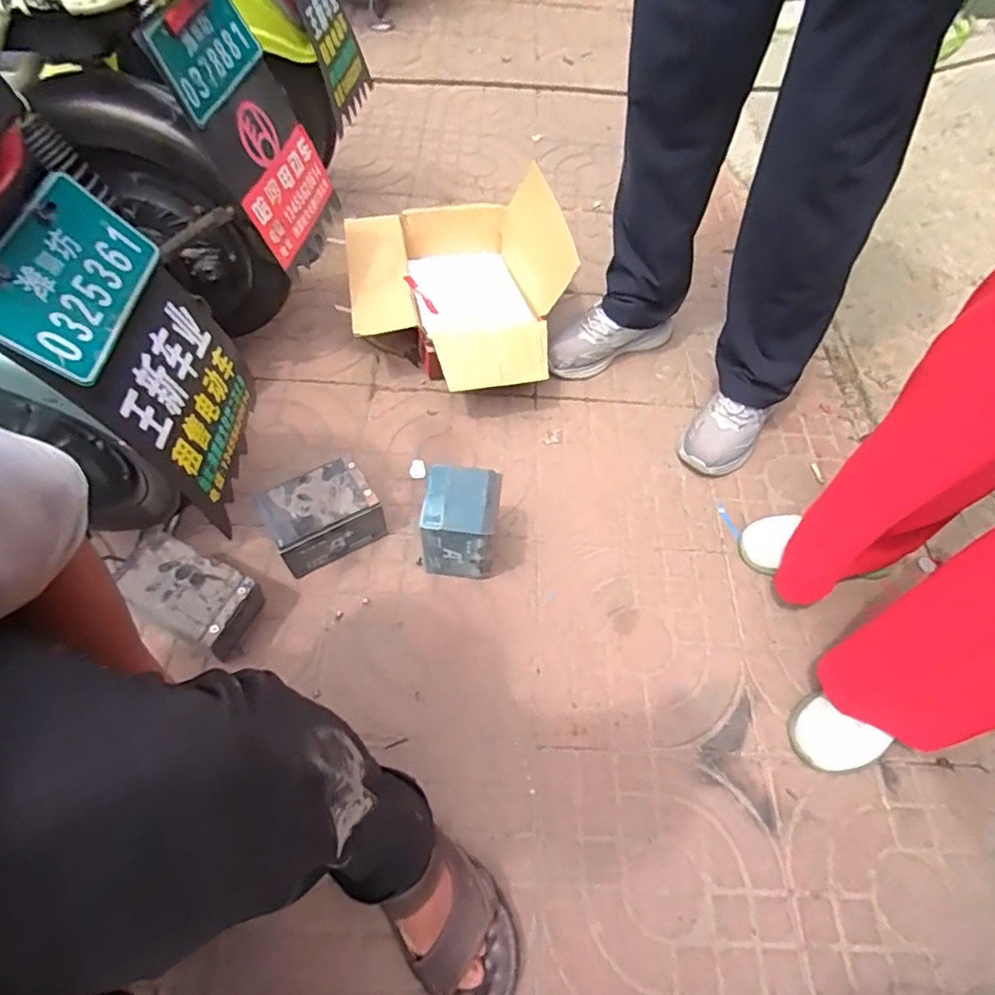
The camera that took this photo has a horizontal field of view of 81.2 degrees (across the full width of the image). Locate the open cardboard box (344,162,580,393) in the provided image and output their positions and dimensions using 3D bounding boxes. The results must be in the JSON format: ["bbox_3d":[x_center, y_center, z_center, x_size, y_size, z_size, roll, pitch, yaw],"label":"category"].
[{"bbox_3d":[-0.072,-0.369,1.063,0.374,0.186,0.440,-9,60,-9],"label":"open cardboard box"}]

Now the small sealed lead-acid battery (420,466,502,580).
[{"bbox_3d":[-0.053,0.040,0.829,0.103,0.158,0.103,7,59,1],"label":"small sealed lead-acid battery"}]

